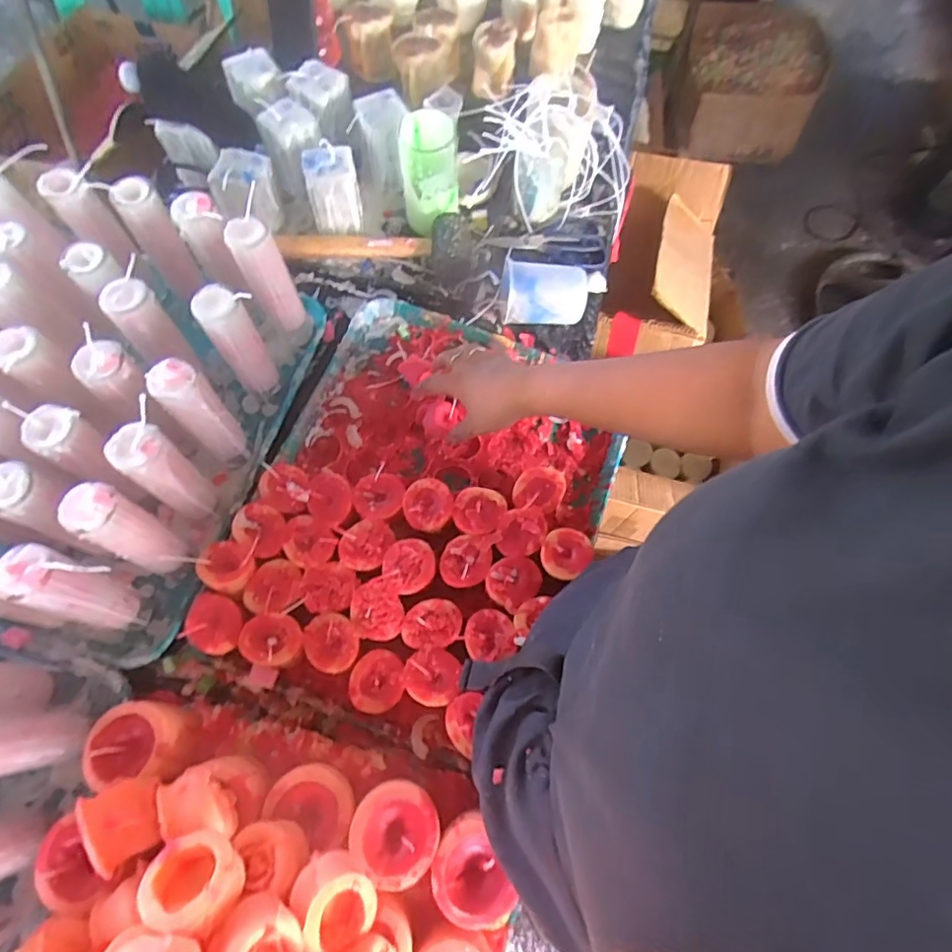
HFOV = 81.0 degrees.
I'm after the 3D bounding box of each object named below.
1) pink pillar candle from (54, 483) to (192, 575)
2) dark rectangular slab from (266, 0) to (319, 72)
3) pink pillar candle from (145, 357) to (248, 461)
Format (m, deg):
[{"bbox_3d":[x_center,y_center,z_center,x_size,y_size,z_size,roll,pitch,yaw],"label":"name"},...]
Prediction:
[{"bbox_3d":[-0.293,0.051,0.479,0.047,0.137,0.040,33,69,10],"label":"pink pillar candle"},{"bbox_3d":[-0.261,-0.650,0.785,0.076,0.181,0.011,23,74,-4],"label":"dark rectangular slab"},{"bbox_3d":[-0.257,-0.058,0.524,0.038,0.142,0.033,-41,75,-18],"label":"pink pillar candle"}]

